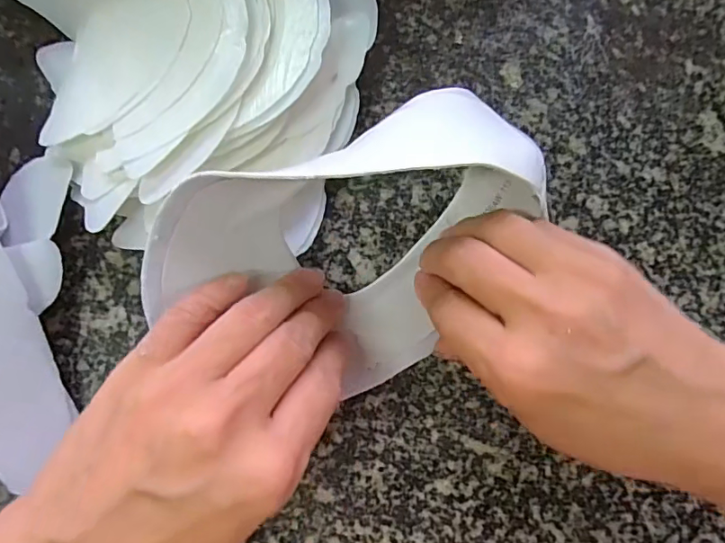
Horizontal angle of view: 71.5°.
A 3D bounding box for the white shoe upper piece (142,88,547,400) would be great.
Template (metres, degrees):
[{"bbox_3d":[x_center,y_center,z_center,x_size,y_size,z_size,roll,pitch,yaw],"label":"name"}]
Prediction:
[{"bbox_3d":[0.001,-0.004,0.200,0.147,0.058,0.092,-27,84,-6],"label":"white shoe upper piece"}]

